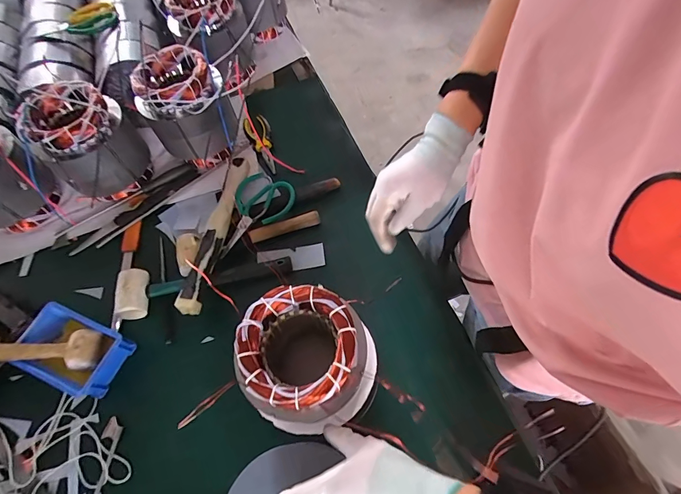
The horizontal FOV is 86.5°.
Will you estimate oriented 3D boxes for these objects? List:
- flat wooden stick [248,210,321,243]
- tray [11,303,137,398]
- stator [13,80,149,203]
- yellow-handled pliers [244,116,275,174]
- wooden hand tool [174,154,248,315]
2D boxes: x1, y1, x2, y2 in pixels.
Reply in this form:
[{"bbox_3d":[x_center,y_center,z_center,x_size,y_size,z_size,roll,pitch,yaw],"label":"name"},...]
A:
[{"bbox_3d":[-0.101,-0.038,0.662,0.129,0.004,0.025,-18,86,-13],"label":"flat wooden stick"},{"bbox_3d":[-0.414,0.159,0.559,0.149,0.053,0.096,21,65,11],"label":"tray"},{"bbox_3d":[-0.458,-0.192,0.669,0.150,0.168,0.137,-38,69,-17],"label":"stator"},{"bbox_3d":[-0.163,-0.210,0.756,0.050,0.024,0.144,-15,64,-6],"label":"yellow-handled pliers"},{"bbox_3d":[-0.220,-0.037,0.650,0.046,0.068,0.331,6,63,4],"label":"wooden hand tool"}]

